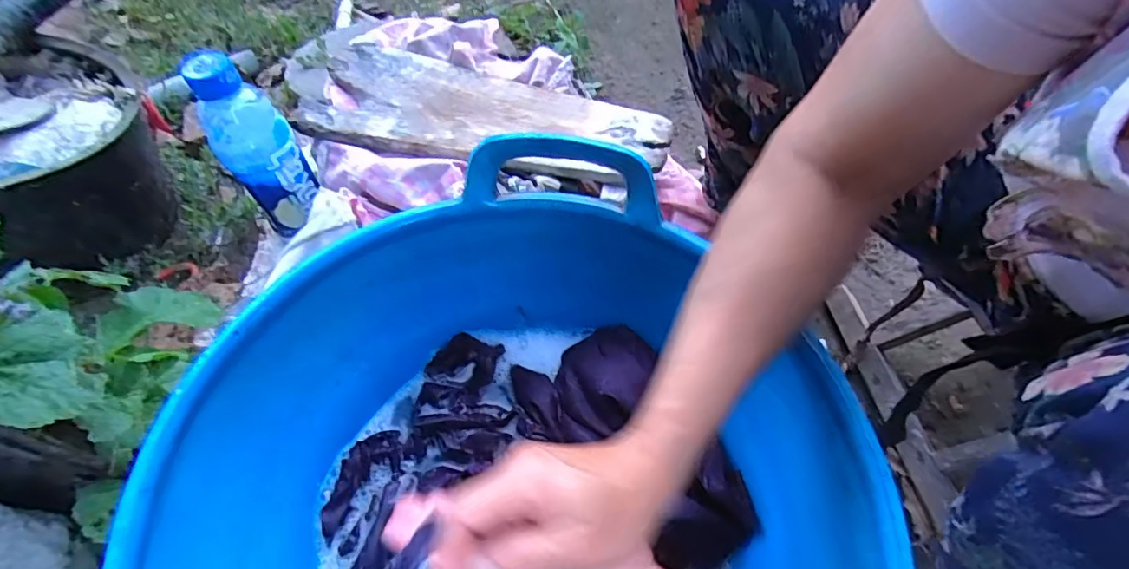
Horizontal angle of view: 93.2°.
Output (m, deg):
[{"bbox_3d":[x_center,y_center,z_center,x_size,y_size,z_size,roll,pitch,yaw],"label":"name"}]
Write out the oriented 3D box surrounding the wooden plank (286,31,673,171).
[{"bbox_3d":[-0.108,-0.207,0.602,0.447,0.024,0.167,10,59,7],"label":"wooden plank"}]

